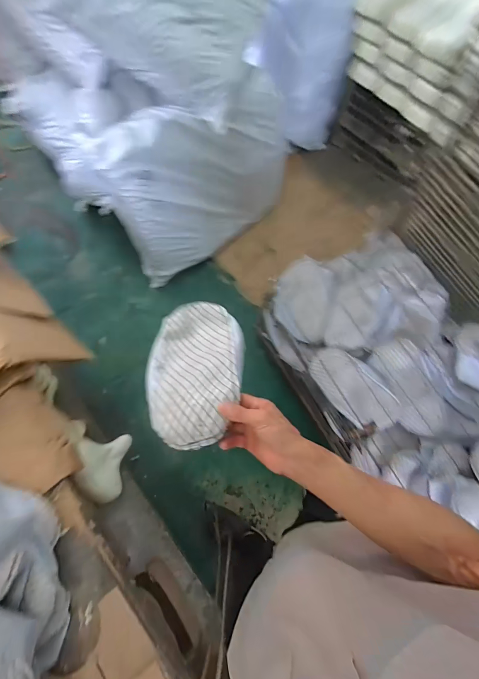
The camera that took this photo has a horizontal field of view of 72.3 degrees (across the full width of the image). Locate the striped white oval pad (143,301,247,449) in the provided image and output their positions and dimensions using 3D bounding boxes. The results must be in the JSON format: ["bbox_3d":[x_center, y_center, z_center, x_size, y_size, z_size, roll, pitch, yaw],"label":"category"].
[{"bbox_3d":[-0.078,0.038,0.582,0.170,0.051,0.320,-6,37,-4],"label":"striped white oval pad"}]

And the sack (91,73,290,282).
[{"bbox_3d":[-0.169,-0.723,1.506,0.805,0.615,0.330,-36,76,-13],"label":"sack"}]

